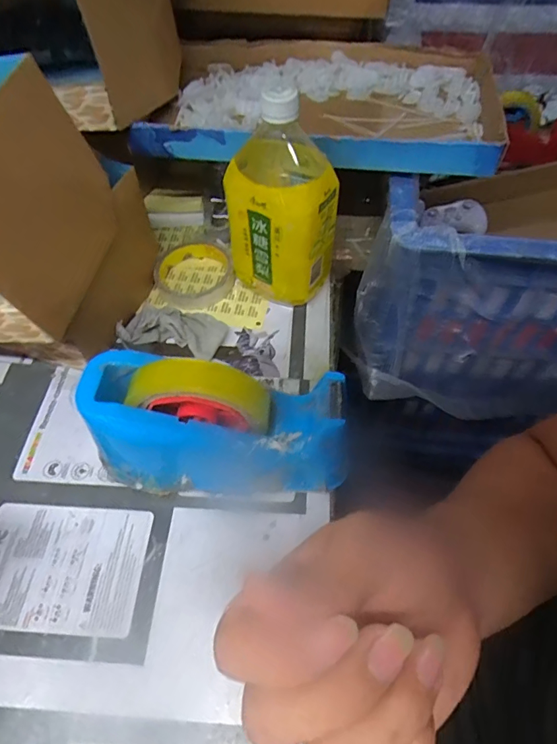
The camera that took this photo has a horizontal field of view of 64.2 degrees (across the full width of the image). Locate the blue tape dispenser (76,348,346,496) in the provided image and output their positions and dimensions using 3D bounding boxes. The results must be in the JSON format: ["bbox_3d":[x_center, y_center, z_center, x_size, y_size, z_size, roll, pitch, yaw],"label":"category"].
[{"bbox_3d":[-0.042,0.046,0.338,0.191,0.123,0.069,5,56,4],"label":"blue tape dispenser"}]

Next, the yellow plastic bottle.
[{"bbox_3d":[0.003,-0.156,0.422,0.103,0.191,0.082,18,58,12],"label":"yellow plastic bottle"}]

